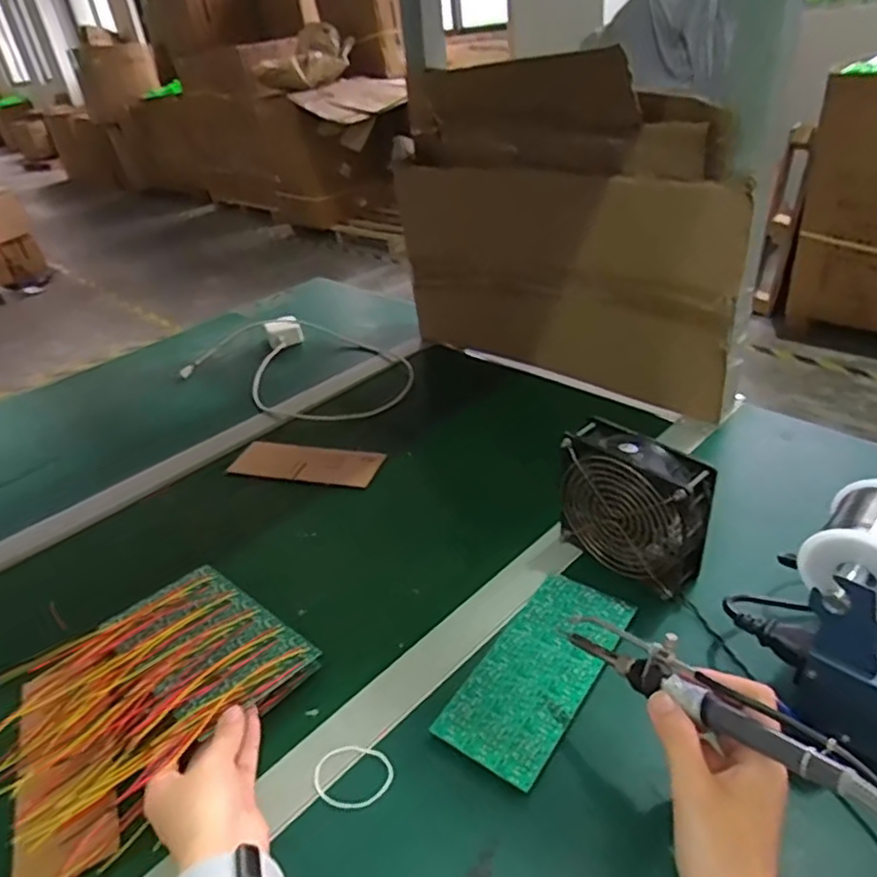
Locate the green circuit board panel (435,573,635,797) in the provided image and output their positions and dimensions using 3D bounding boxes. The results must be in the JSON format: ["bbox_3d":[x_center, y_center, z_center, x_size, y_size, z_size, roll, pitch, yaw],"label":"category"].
[{"bbox_3d":[0.076,0.169,0.487,0.078,0.005,0.173,20,43,33],"label":"green circuit board panel"}]

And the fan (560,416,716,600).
[{"bbox_3d":[0.163,0.057,0.549,0.044,0.119,0.119,-28,38,-30],"label":"fan"}]

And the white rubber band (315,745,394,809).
[{"bbox_3d":[-0.058,0.230,0.441,0.053,0.006,0.041,0,33,11],"label":"white rubber band"}]

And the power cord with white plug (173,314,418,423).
[{"bbox_3d":[-0.212,-0.119,0.970,0.415,0.034,0.216,20,41,36],"label":"power cord with white plug"}]

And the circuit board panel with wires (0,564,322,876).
[{"bbox_3d":[-0.220,0.191,0.495,0.179,0.044,0.207,24,43,39],"label":"circuit board panel with wires"}]

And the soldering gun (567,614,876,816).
[{"bbox_3d":[0.148,0.139,0.353,0.025,0.031,0.196,-28,27,-30],"label":"soldering gun"}]

